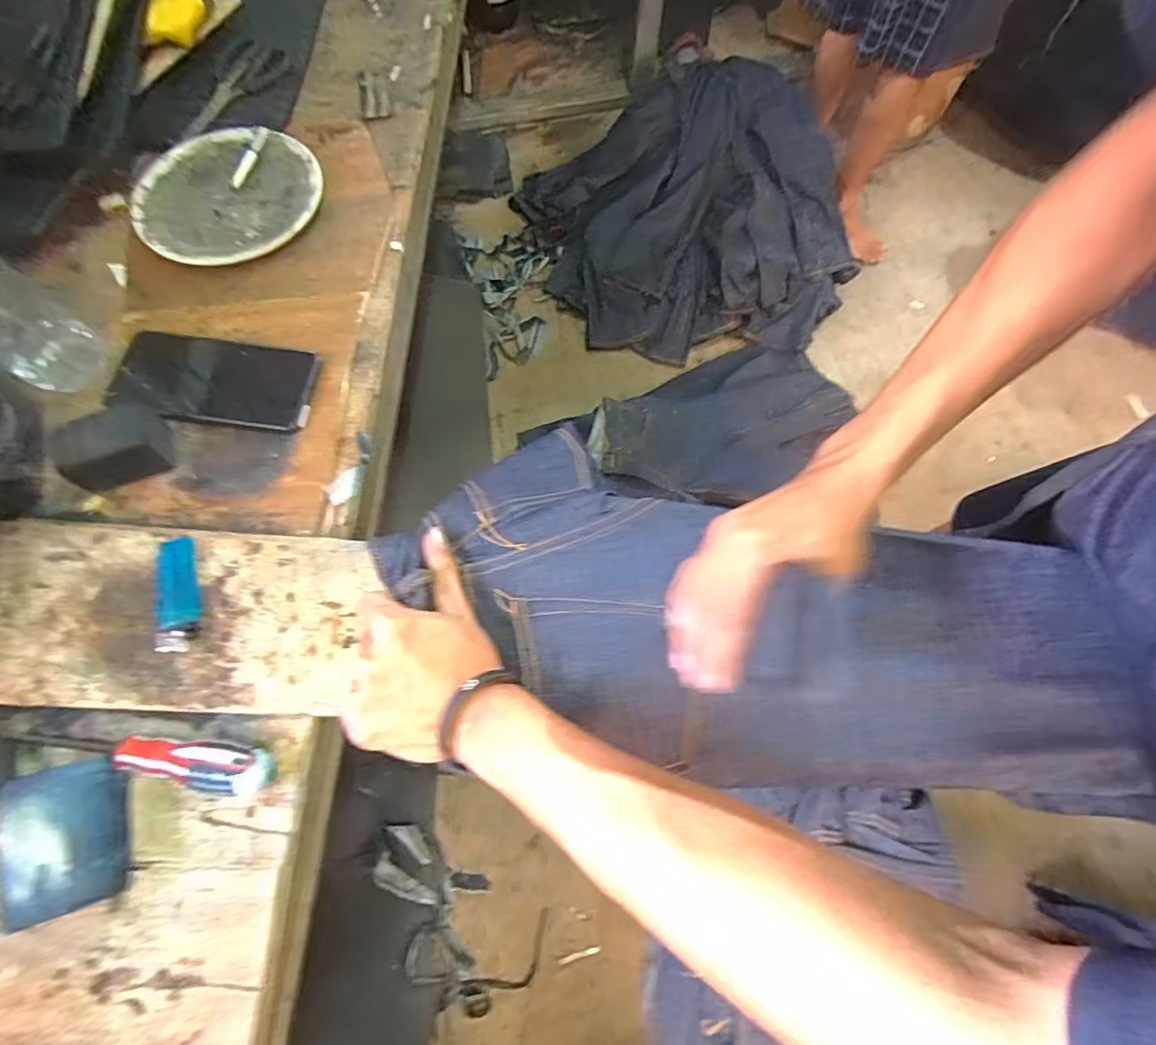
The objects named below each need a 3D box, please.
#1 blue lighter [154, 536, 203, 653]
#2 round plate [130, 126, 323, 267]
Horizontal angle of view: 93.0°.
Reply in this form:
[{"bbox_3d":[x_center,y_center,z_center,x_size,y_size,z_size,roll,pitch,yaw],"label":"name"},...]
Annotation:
[{"bbox_3d":[-0.288,0.052,0.394,0.029,0.008,0.080,-14,71,-4],"label":"blue lighter"},{"bbox_3d":[-0.336,-0.317,0.534,0.165,0.021,0.166,0,70,1],"label":"round plate"}]

